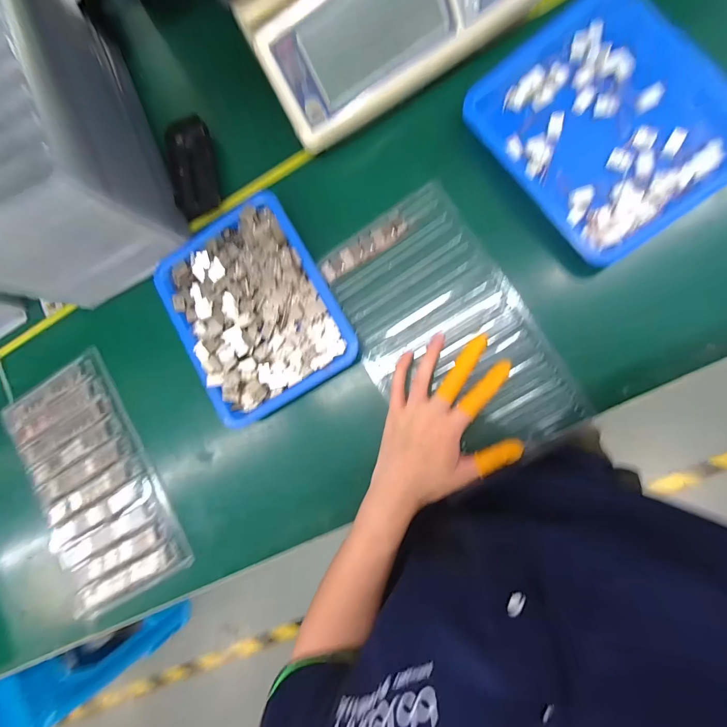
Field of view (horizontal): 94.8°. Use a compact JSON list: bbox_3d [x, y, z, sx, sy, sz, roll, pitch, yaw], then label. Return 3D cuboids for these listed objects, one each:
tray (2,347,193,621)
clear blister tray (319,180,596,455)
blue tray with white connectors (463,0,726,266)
[{"bbox_3d":[-0.343,0.151,0.418,0.173,0.020,0.288,-28,86,8],"label":"tray"},{"bbox_3d":[0.081,-0.031,0.348,0.162,0.018,0.275,-31,86,8],"label":"clear blister tray"},{"bbox_3d":[0.226,-0.225,0.314,0.176,0.026,0.220,-36,85,8],"label":"blue tray with white connectors"}]

